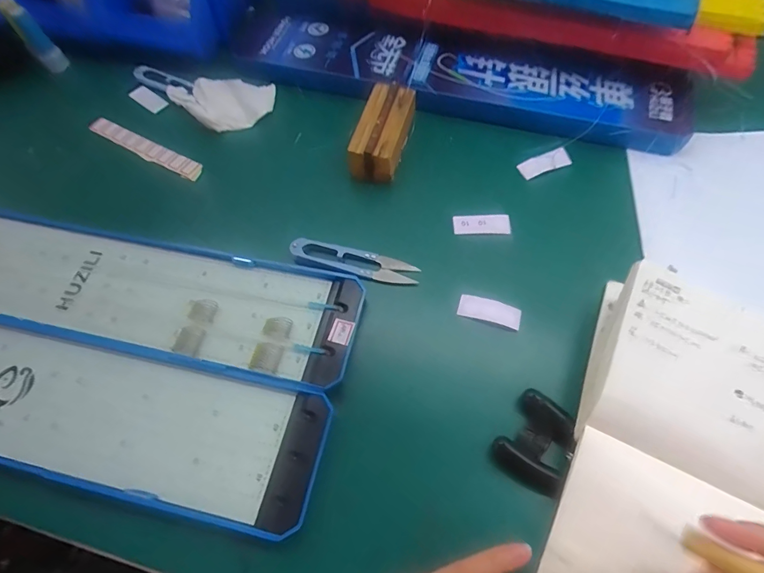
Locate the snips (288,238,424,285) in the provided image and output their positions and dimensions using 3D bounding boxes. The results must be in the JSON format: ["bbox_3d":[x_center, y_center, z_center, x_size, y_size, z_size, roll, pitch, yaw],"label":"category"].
[{"bbox_3d":[-0.021,-0.020,0.340,0.099,0.017,0.025,11,62,8],"label":"snips"}]

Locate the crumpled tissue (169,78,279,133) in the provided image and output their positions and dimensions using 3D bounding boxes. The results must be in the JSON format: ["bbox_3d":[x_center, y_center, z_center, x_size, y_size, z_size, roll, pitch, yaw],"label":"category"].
[{"bbox_3d":[-0.159,-0.174,0.414,0.102,0.023,0.055,5,63,4],"label":"crumpled tissue"}]

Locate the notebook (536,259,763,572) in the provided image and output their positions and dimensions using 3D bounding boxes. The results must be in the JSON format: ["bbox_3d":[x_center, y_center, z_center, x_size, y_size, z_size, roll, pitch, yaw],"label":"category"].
[{"bbox_3d":[0.173,0.113,0.242,0.127,0.027,0.246,23,72,8],"label":"notebook"}]

